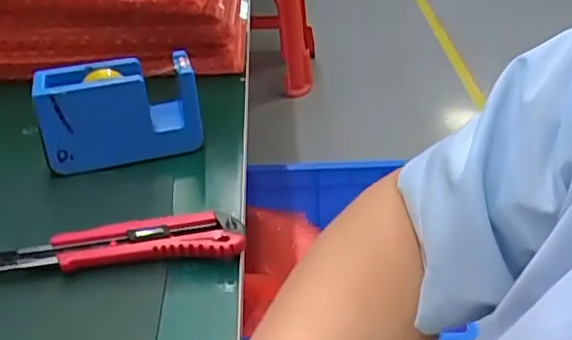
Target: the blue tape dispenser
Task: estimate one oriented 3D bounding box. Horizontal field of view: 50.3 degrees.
[{"bbox_3d":[-0.141,-0.049,0.526,0.131,0.084,0.052,-10,38,-11],"label":"blue tape dispenser"}]

